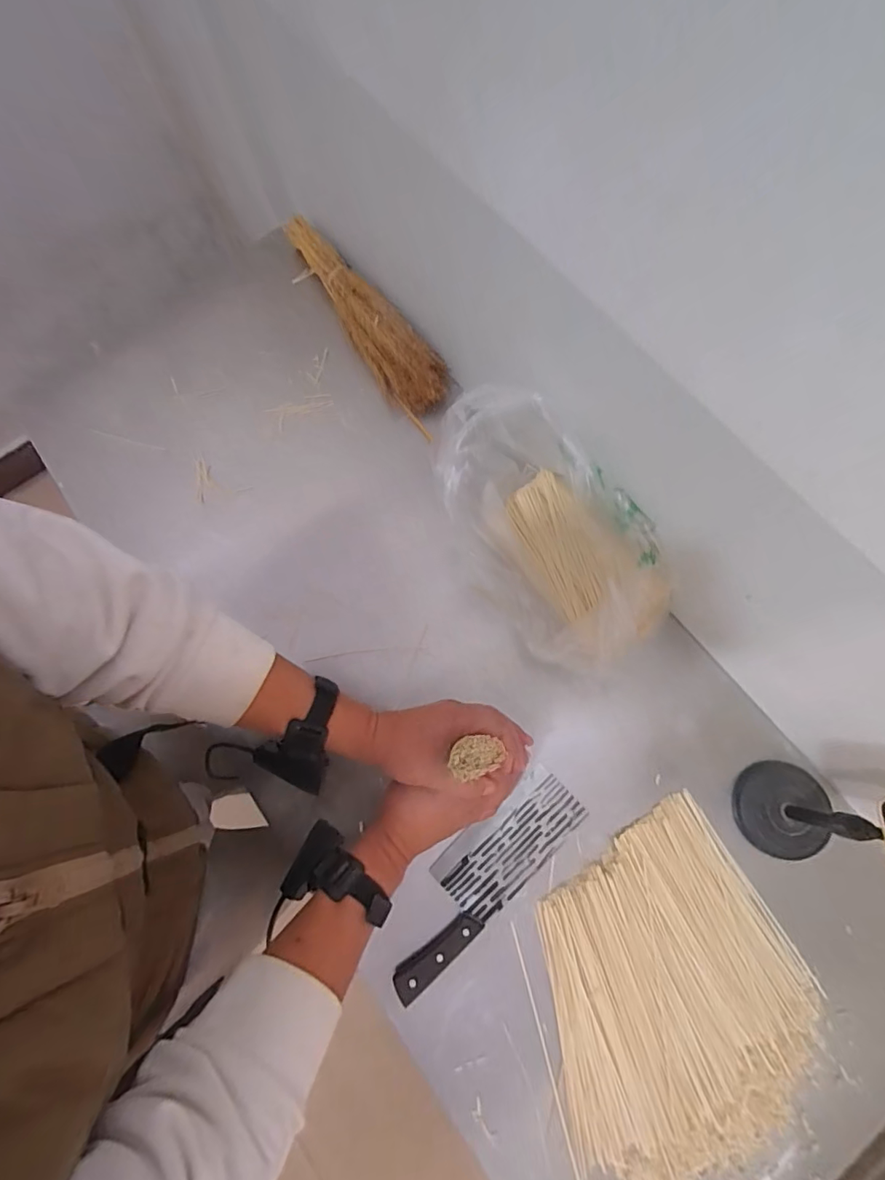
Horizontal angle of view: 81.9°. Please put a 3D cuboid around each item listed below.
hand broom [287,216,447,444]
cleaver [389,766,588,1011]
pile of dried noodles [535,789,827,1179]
[{"bbox_3d":[-0.130,-0.451,0.823,0.093,0.069,0.423,-35,78,-6],"label":"hand broom"},{"bbox_3d":[0.045,0.351,0.628,0.297,0.015,0.088,-43,79,-8],"label":"cleaver"},{"bbox_3d":[0.258,0.474,0.589,0.323,0.021,0.327,-31,78,-5],"label":"pile of dried noodles"}]

